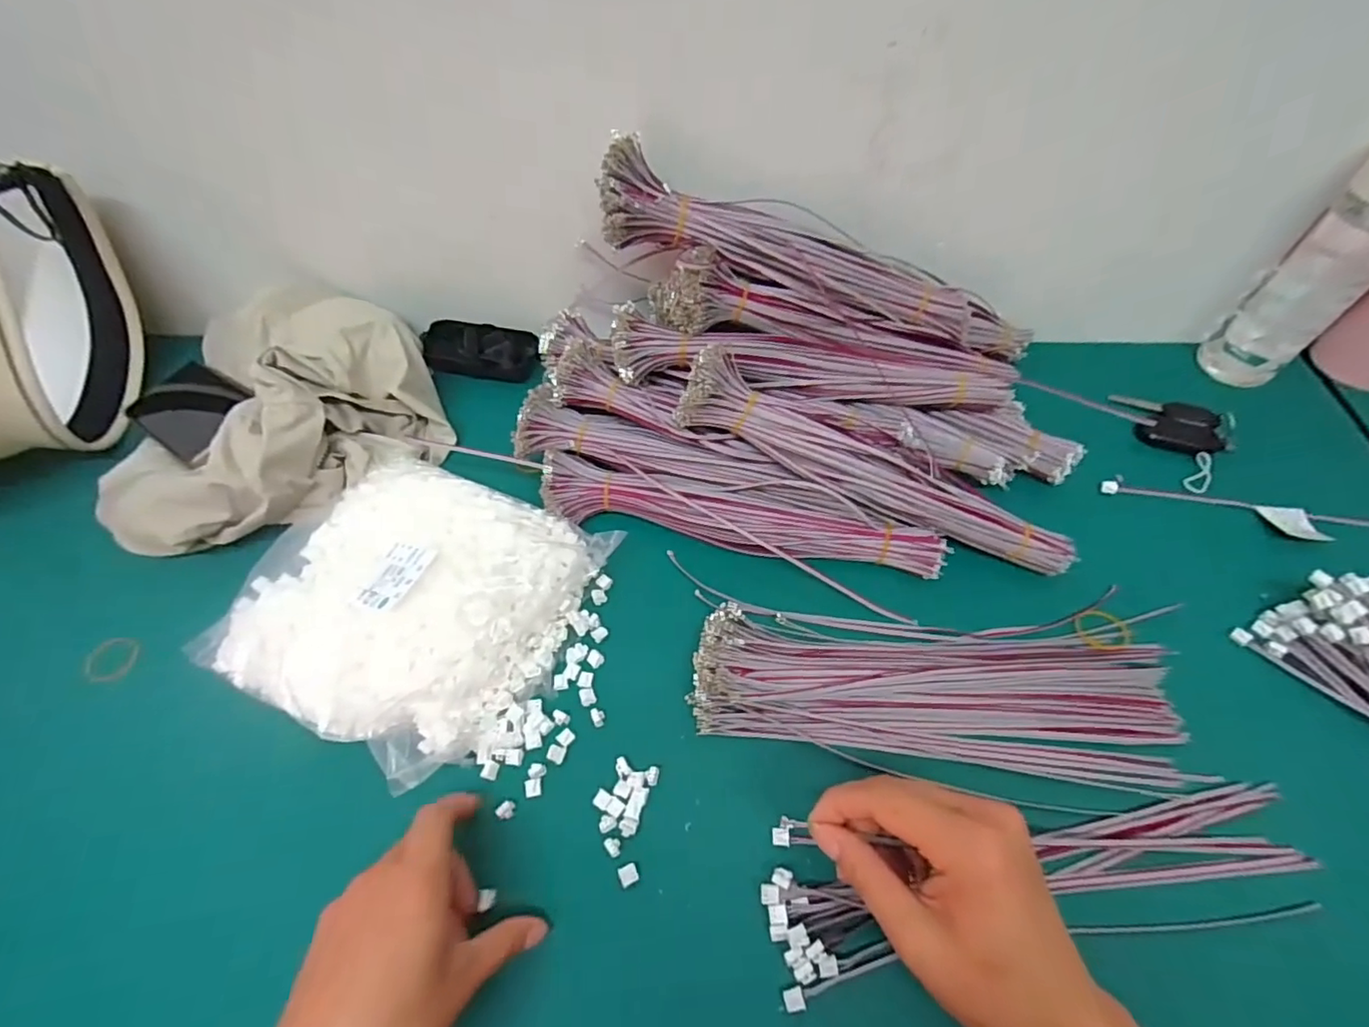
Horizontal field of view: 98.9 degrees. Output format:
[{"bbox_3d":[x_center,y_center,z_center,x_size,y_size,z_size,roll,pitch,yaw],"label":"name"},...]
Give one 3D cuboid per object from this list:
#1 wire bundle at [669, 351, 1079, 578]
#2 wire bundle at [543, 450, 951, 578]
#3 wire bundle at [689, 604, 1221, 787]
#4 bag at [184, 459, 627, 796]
[{"bbox_3d":[0.135,-0.033,0.412,0.286,0.031,0.047,25,62,-2],"label":"wire bundle"},{"bbox_3d":[0.039,0.003,0.427,0.291,0.044,0.051,10,60,7],"label":"wire bundle"},{"bbox_3d":[0.157,0.107,0.370,0.296,0.028,0.084,5,59,5],"label":"wire bundle"},{"bbox_3d":[-0.183,0.055,0.395,0.196,0.055,0.186,23,62,14],"label":"bag"}]

